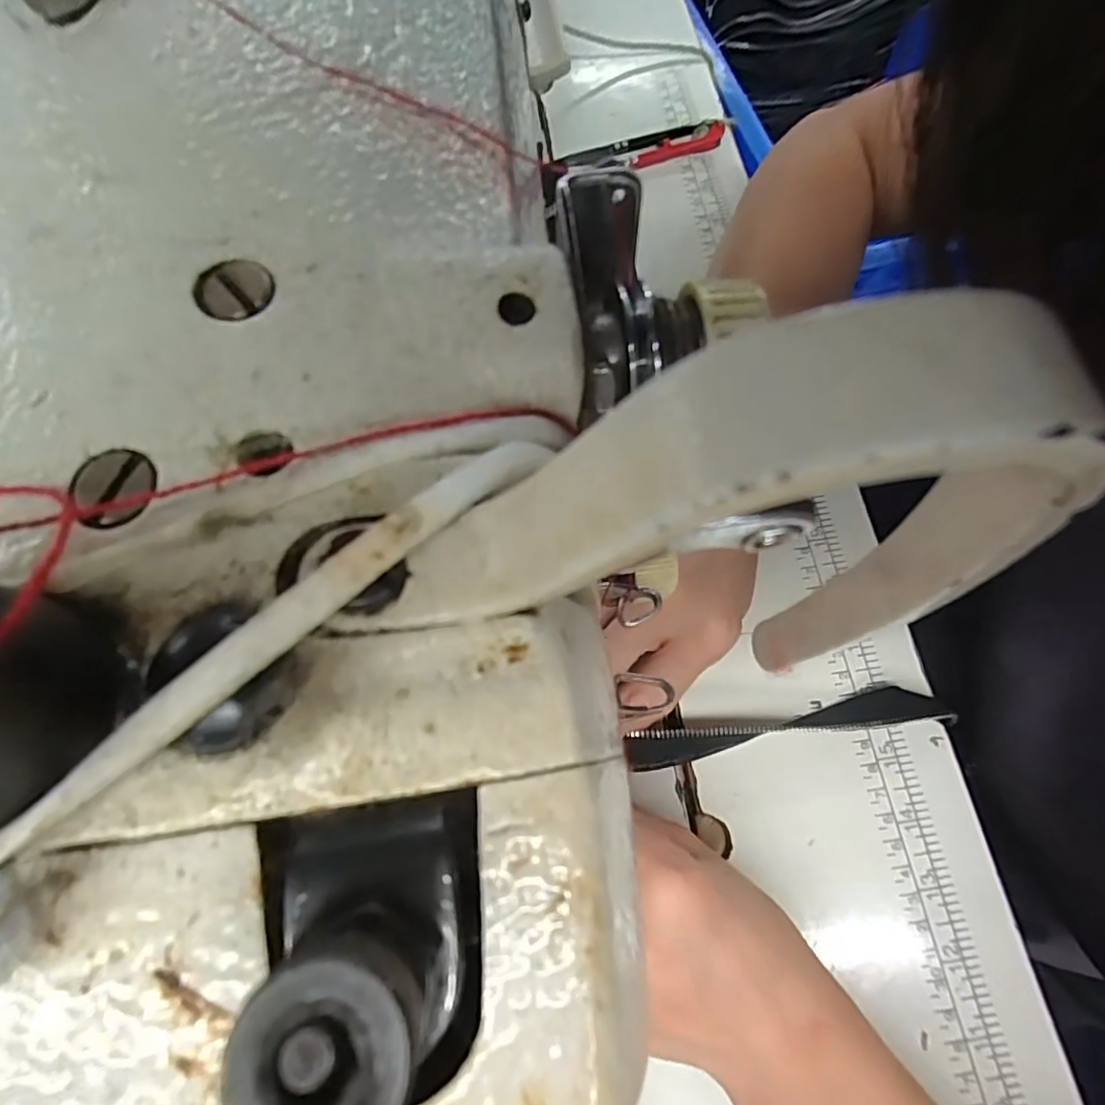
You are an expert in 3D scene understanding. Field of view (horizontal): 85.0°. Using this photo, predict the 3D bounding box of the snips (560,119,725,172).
[{"bbox_3d":[0.055,-0.238,0.357,0.099,0.008,0.023,-16,72,-7],"label":"snips"}]

